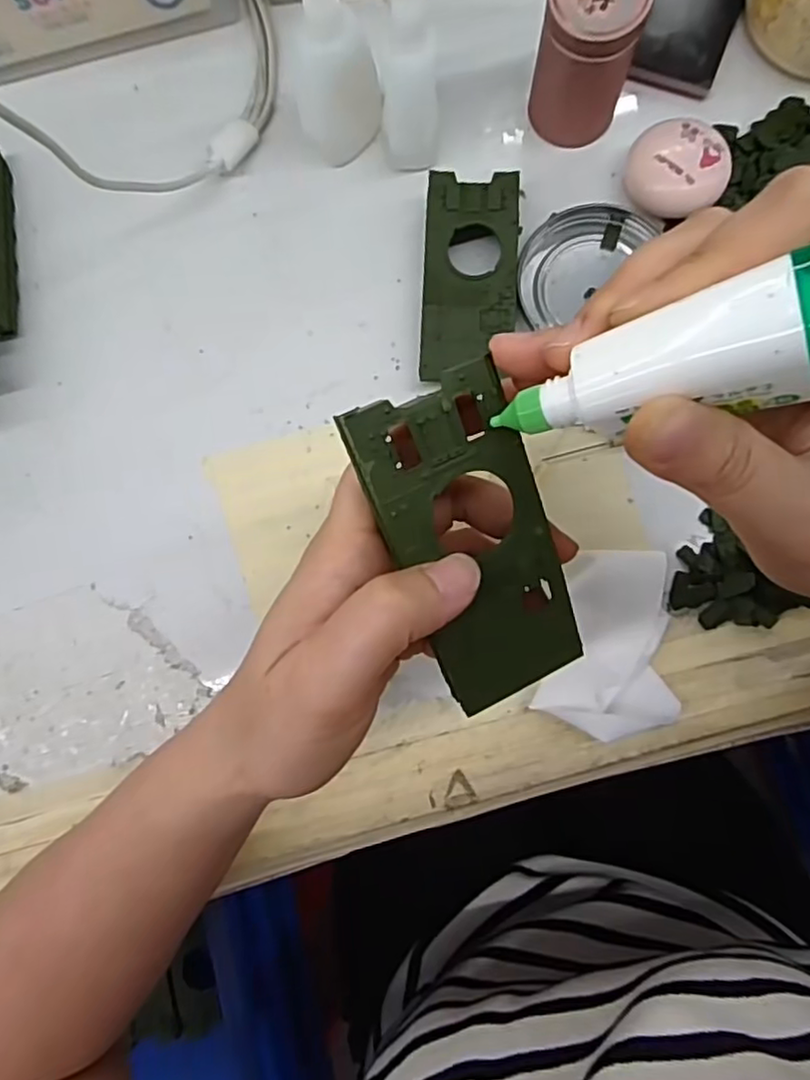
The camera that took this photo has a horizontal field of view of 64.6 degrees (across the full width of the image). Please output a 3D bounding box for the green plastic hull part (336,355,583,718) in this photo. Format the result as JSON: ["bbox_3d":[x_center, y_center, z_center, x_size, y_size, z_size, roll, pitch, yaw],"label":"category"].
[{"bbox_3d":[0.022,0.003,0.191,0.046,0.005,0.103,-25,114,-5],"label":"green plastic hull part"}]

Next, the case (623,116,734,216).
[{"bbox_3d":[0.133,-0.180,0.318,0.048,0.020,0.047,0,82,3],"label":"case"}]

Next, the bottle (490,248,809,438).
[{"bbox_3d":[0.064,-0.040,0.141,0.096,0.021,0.024,-11,80,35],"label":"bottle"}]

